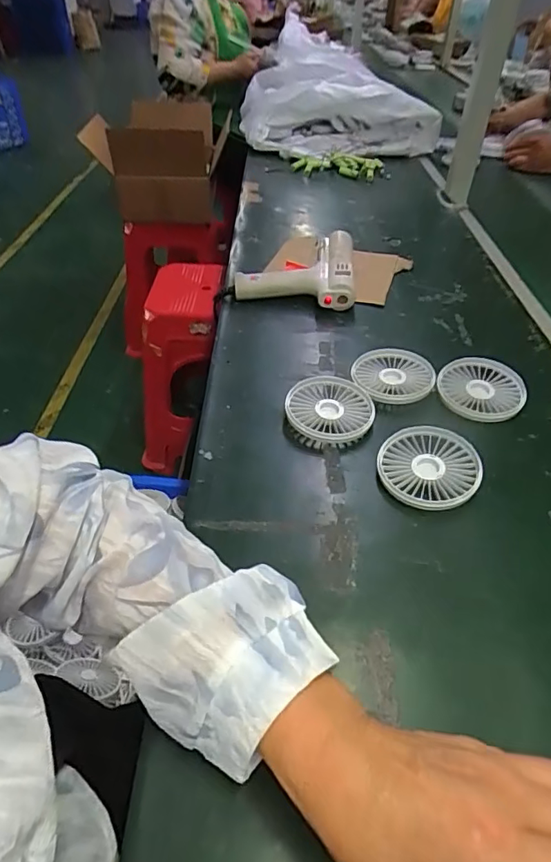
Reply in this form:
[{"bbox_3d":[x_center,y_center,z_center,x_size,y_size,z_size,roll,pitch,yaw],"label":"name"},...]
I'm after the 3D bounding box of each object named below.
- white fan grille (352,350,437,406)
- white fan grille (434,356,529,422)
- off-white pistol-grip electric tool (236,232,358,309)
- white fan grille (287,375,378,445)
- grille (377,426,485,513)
[{"bbox_3d":[0.131,-0.062,0.582,0.088,0.016,0.085,5,42,5],"label":"white fan grille"},{"bbox_3d":[0.222,-0.045,0.562,0.088,0.023,0.085,0,42,0],"label":"white fan grille"},{"bbox_3d":[0.036,-0.241,0.764,0.168,0.050,0.171,7,42,7],"label":"off-white pistol-grip electric tool"},{"bbox_3d":[0.057,-0.023,0.538,0.086,0.016,0.092,0,42,0],"label":"white fan grille"},{"bbox_3d":[0.140,0.033,0.474,0.087,0.021,0.089,14,43,14],"label":"grille"}]

